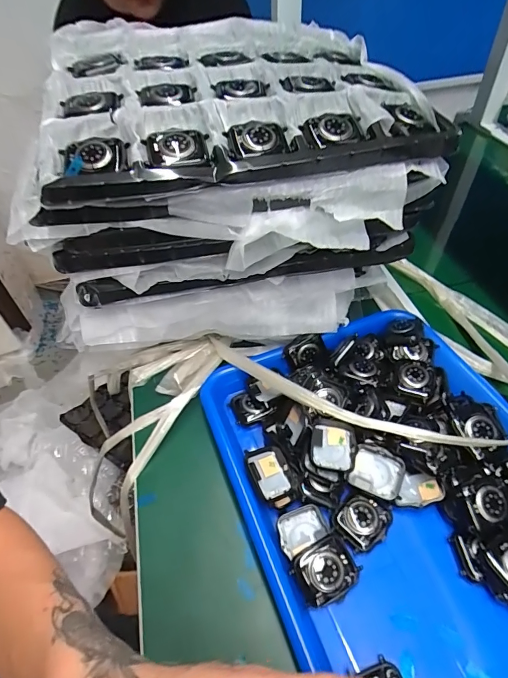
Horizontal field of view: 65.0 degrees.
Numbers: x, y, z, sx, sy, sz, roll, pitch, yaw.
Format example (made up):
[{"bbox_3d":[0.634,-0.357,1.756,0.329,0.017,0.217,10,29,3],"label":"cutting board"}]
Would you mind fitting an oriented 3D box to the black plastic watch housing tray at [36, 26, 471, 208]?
[{"bbox_3d":[-0.025,-0.234,0.371,0.310,0.051,0.282,-10,48,-5],"label":"black plastic watch housing tray"}]

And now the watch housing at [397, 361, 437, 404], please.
[{"bbox_3d":[0.153,0.039,0.374,0.032,0.011,0.040,14,50,17],"label":"watch housing"}]

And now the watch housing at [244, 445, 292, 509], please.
[{"bbox_3d":[0.014,0.114,0.331,0.035,0.011,0.047,3,49,-30],"label":"watch housing"}]

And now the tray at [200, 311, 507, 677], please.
[{"bbox_3d":[0.115,0.118,0.315,0.236,0.047,0.322,-20,49,-13],"label":"tray"}]

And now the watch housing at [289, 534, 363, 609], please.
[{"bbox_3d":[0.053,0.168,0.288,0.043,0.012,0.039,-31,69,-5],"label":"watch housing"}]

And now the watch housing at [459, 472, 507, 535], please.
[{"bbox_3d":[0.176,0.121,0.297,0.039,0.009,0.039,-13,66,-9],"label":"watch housing"}]

